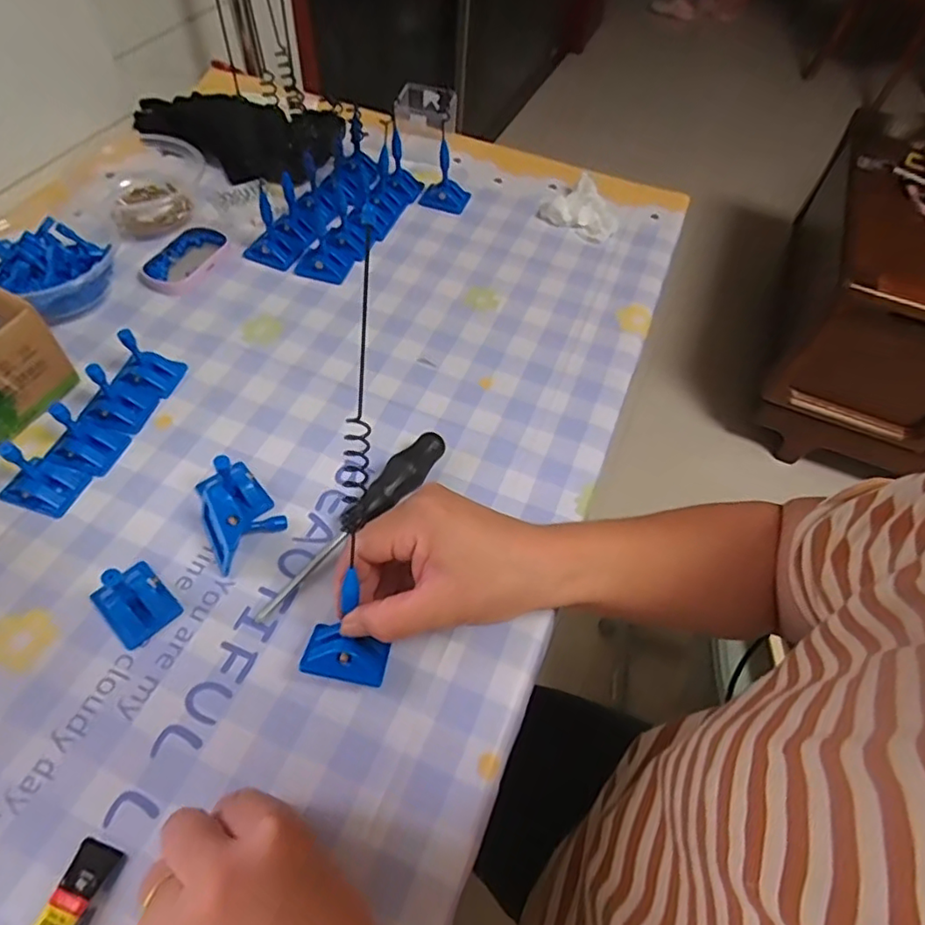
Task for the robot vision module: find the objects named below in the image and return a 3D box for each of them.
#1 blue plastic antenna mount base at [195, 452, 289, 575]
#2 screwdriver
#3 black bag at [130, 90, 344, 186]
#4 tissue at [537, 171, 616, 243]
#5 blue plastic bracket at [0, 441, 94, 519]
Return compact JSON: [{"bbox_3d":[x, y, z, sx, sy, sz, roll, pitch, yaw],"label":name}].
[{"bbox_3d":[-0.142,0.027,0.377,0.047,0.035,0.070,-25,68,-29],"label":"blue plastic antenna mount base"},{"bbox_3d":[-0.067,0.034,0.377,0.022,0.027,0.154,39,61,20],"label":"screwdriver"},{"bbox_3d":[-0.233,-0.344,0.622,0.242,0.029,0.114,26,57,12],"label":"black bag"},{"bbox_3d":[0.118,-0.255,0.592,0.075,0.028,0.064,23,56,11],"label":"tissue"},{"bbox_3d":[-0.268,0.005,0.374,0.042,0.040,0.034,16,55,6],"label":"blue plastic bracket"}]

